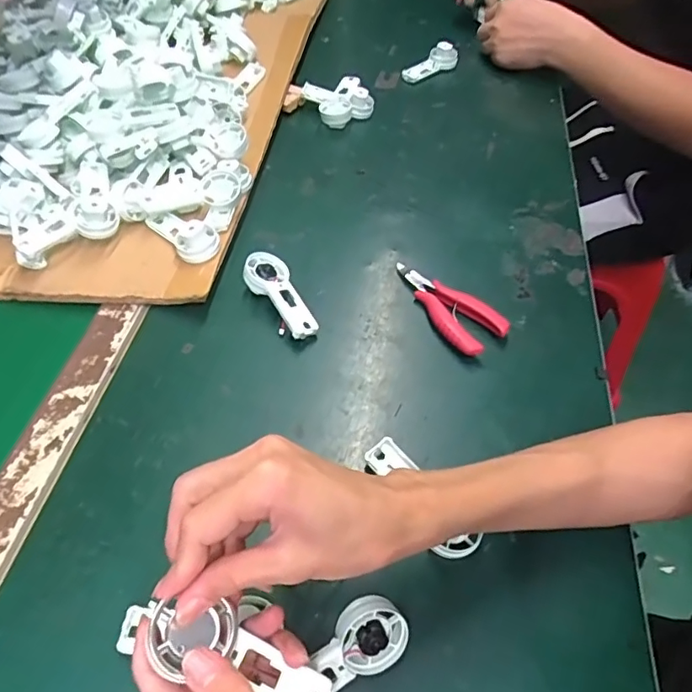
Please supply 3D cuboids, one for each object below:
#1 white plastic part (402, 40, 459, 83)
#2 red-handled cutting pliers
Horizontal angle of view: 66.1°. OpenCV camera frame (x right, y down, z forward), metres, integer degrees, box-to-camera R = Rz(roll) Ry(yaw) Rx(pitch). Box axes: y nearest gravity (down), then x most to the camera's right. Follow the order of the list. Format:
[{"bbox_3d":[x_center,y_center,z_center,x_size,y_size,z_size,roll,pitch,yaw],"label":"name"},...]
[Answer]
[{"bbox_3d":[0.126,-0.418,0.780,0.100,0.028,0.033,-36,59,-25],"label":"white plastic part"},{"bbox_3d":[0.085,-0.037,0.479,0.048,0.017,0.118,-36,59,-25],"label":"red-handled cutting pliers"}]

